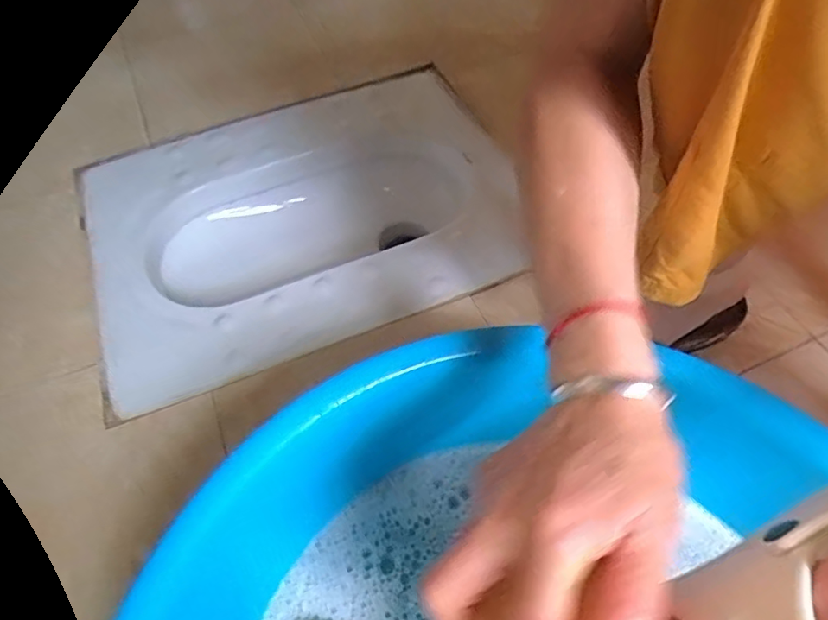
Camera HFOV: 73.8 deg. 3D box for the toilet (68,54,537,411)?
[{"bbox_3d":[-0.125,-0.096,0.769,0.562,0.167,0.401,-22,58,-12],"label":"toilet"}]

